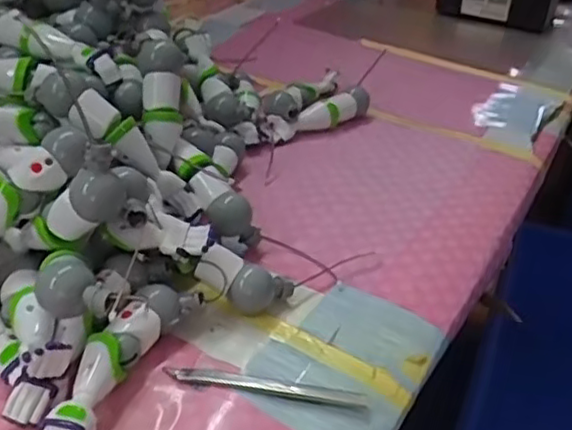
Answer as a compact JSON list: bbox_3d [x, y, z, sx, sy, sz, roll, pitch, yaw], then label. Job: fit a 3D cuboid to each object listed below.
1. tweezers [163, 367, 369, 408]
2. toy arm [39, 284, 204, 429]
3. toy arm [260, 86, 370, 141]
[{"bbox_3d":[-0.013,0.113,0.450,0.132,0.005,0.014,7,35,5],"label":"tweezers"},{"bbox_3d":[-0.109,0.098,0.435,0.039,0.034,0.142,16,37,18],"label":"toy arm"},{"bbox_3d":[0.038,-0.110,0.751,0.147,0.034,0.027,-20,41,-30],"label":"toy arm"}]

